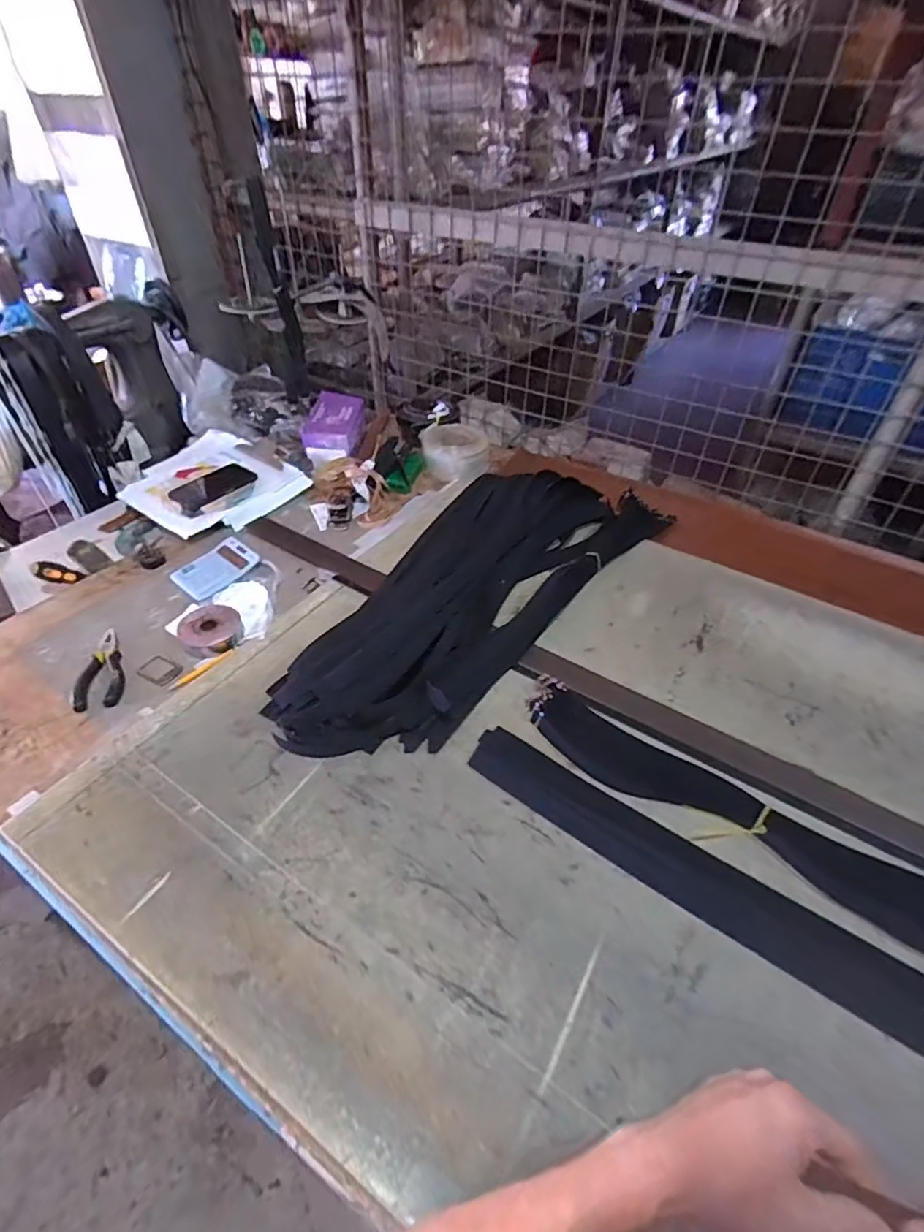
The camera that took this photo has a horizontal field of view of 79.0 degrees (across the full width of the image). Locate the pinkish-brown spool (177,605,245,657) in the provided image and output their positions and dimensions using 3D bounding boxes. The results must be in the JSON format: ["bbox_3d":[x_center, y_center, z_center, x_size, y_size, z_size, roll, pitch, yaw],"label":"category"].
[{"bbox_3d":[-0.406,0.017,0.907,0.095,0.027,0.104,2,48,-2],"label":"pinkish-brown spool"}]

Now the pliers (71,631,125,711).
[{"bbox_3d":[-0.545,0.075,0.847,0.060,0.020,0.147,-13,44,-15],"label":"pliers"}]

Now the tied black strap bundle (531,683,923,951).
[{"bbox_3d":[0.429,0.278,0.665,0.751,0.042,0.118,24,51,18],"label":"tied black strap bundle"}]

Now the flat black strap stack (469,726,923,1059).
[{"bbox_3d":[0.343,0.335,0.604,0.762,0.010,0.079,26,51,23],"label":"flat black strap stack"}]

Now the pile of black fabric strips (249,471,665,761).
[{"bbox_3d":[0.030,-0.077,0.962,0.314,0.054,0.830,30,50,28],"label":"pile of black fabric strips"}]

